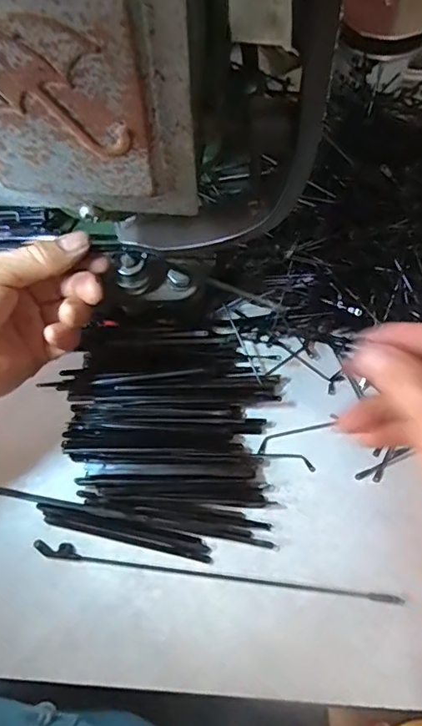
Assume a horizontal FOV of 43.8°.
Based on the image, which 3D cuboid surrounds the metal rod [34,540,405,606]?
[{"bbox_3d":[0.003,0.119,0.297,0.207,0.008,0.008,7,70,3],"label":"metal rod"}]

